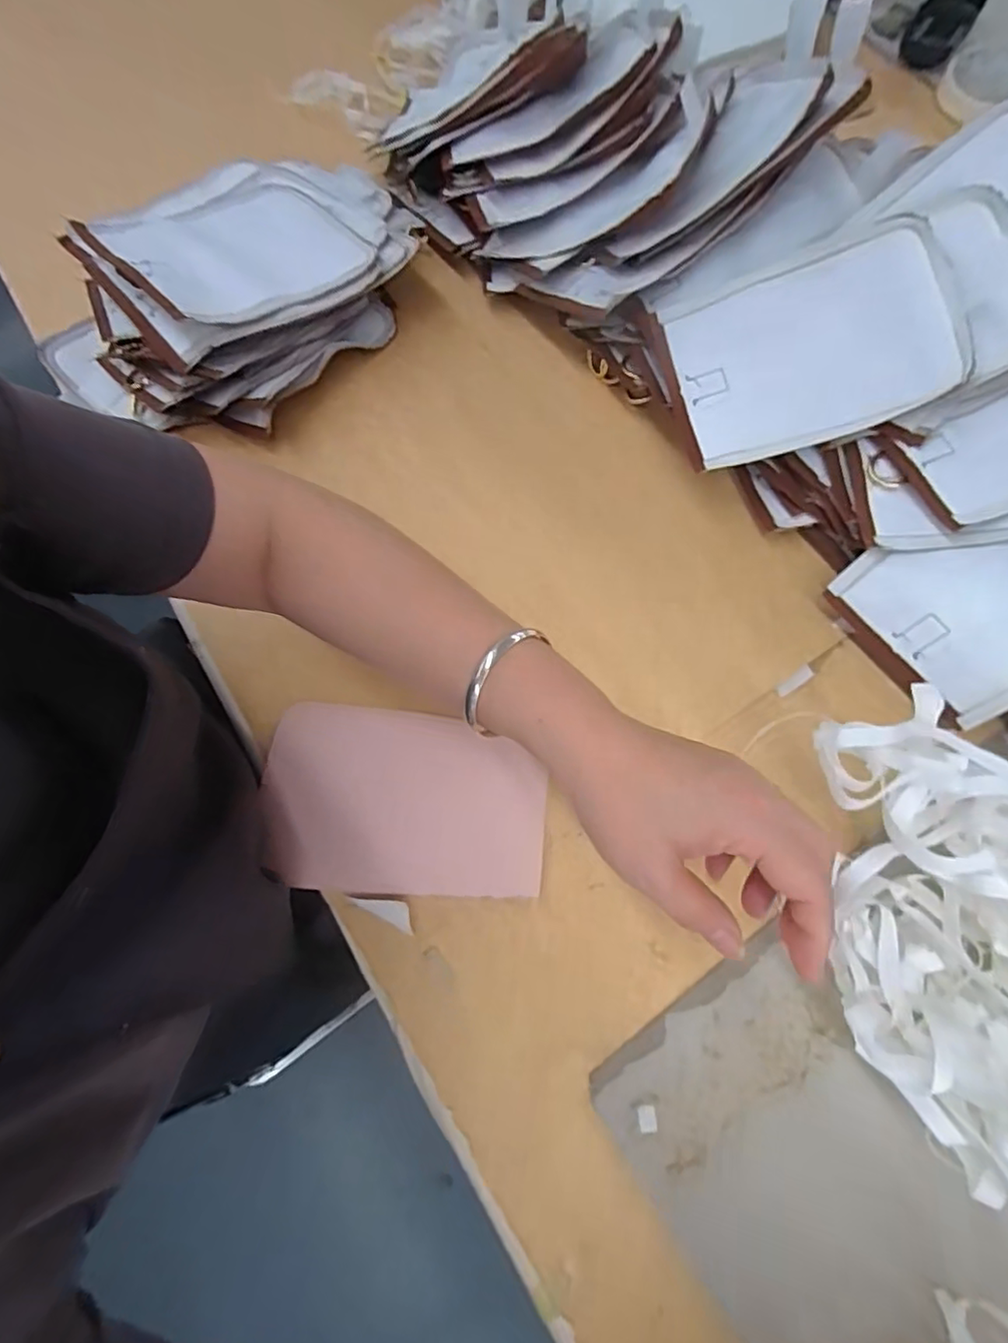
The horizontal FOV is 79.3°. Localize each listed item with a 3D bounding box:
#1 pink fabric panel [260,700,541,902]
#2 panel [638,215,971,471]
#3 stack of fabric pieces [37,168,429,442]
[{"bbox_3d":[-0.063,0.079,0.378,0.171,0.004,0.110,4,70,1],"label":"pink fabric panel"},{"bbox_3d":[0.203,-0.220,0.415,0.175,0.015,0.129,-14,84,16],"label":"panel"},{"bbox_3d":[-0.200,-0.319,0.489,0.179,0.097,0.285,35,72,11],"label":"stack of fabric pieces"}]

